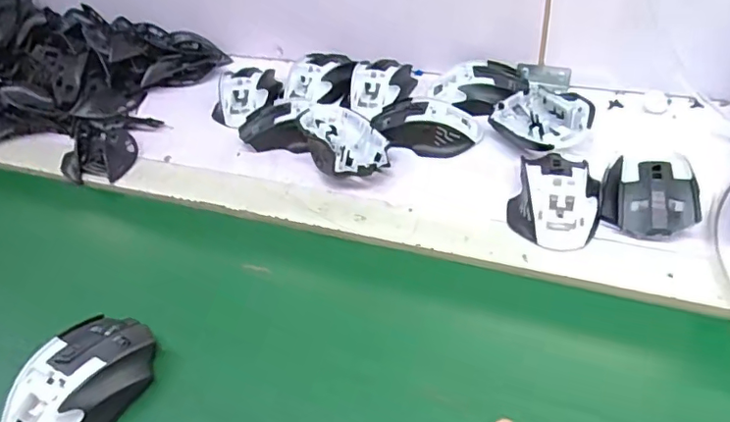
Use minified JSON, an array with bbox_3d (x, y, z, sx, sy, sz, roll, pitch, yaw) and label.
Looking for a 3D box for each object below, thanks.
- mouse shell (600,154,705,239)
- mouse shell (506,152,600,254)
[{"bbox_3d":[0.238,-0.014,0.467,0.073,0.038,0.089,12,46,22],"label":"mouse shell"},{"bbox_3d":[0.163,-0.010,0.480,0.072,0.035,0.088,9,44,18],"label":"mouse shell"}]

